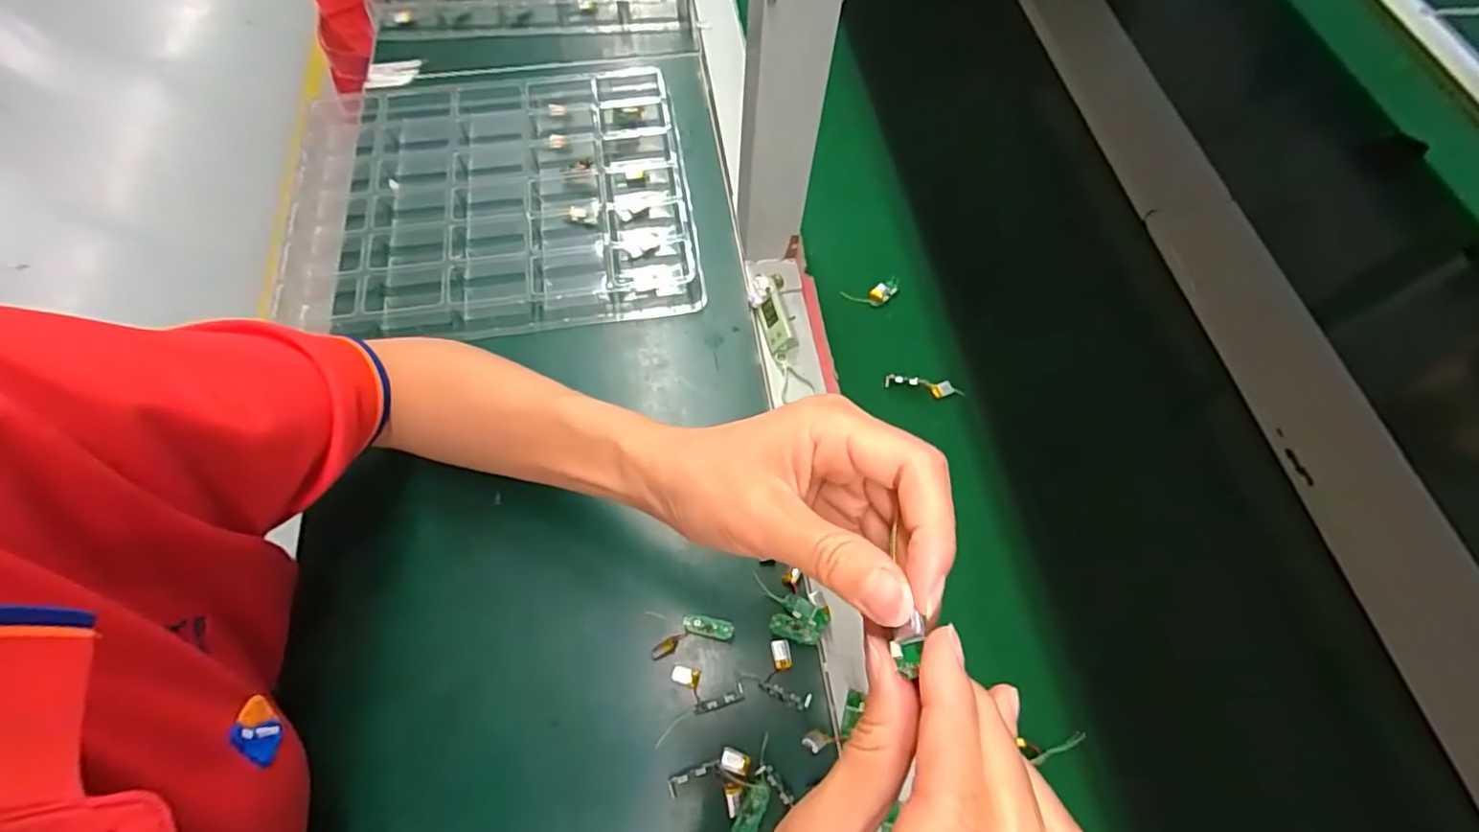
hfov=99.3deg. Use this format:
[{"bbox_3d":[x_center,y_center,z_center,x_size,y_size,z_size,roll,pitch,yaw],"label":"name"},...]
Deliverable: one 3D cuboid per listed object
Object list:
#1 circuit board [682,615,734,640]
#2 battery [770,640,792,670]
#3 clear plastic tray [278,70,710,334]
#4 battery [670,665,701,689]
[{"bbox_3d":[-0.018,0.122,0.362,0.028,0.004,0.011,10,65,2],"label":"circuit board"},{"bbox_3d":[0.024,0.135,0.357,0.010,0.004,0.017,-7,66,-6],"label":"battery"},{"bbox_3d":[-0.192,-0.174,0.494,0.294,0.024,0.247,-9,66,-6],"label":"clear plastic tray"},{"bbox_3d":[-0.030,0.145,0.351,0.016,0.004,0.010,16,66,5],"label":"battery"}]

